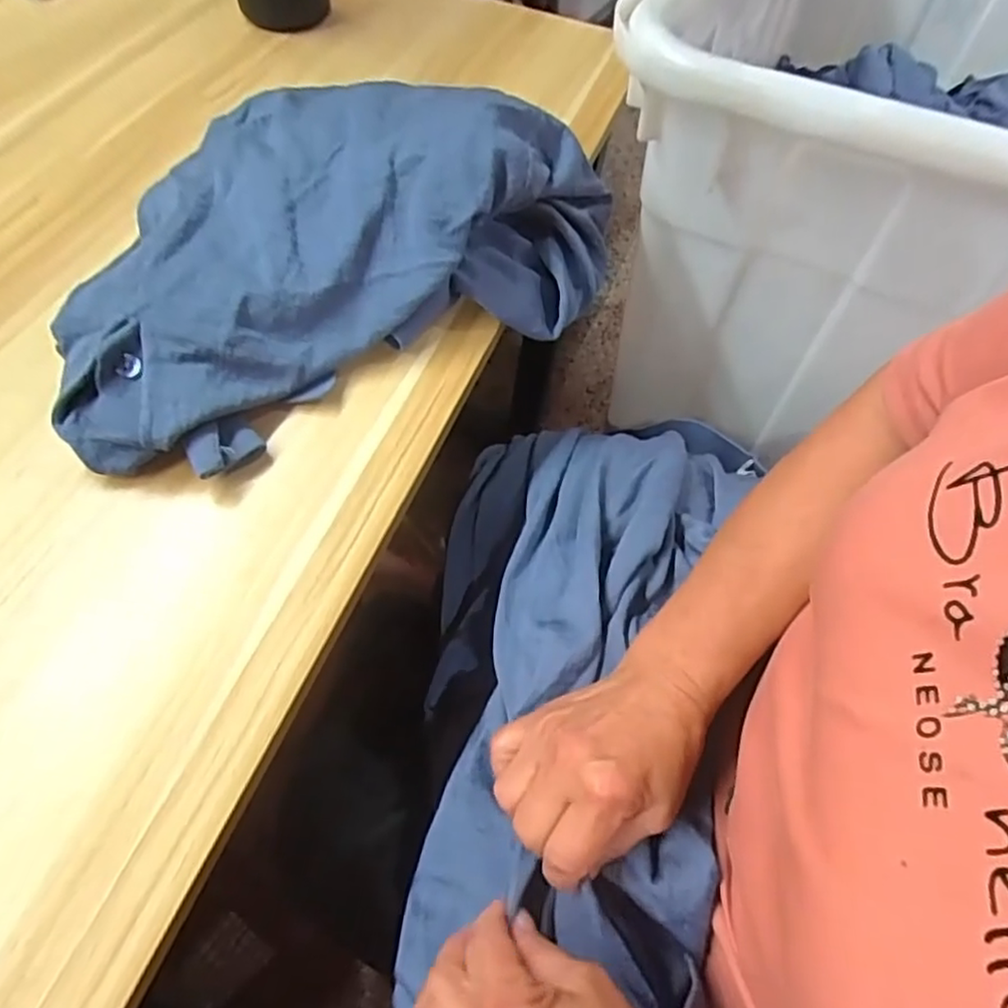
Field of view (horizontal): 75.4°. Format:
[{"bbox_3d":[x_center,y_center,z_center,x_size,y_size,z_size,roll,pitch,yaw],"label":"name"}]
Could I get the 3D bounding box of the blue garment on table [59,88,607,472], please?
[{"bbox_3d":[-0.110,-0.183,0.419,0.378,0.084,0.238,-31,66,-21],"label":"blue garment on table"}]

